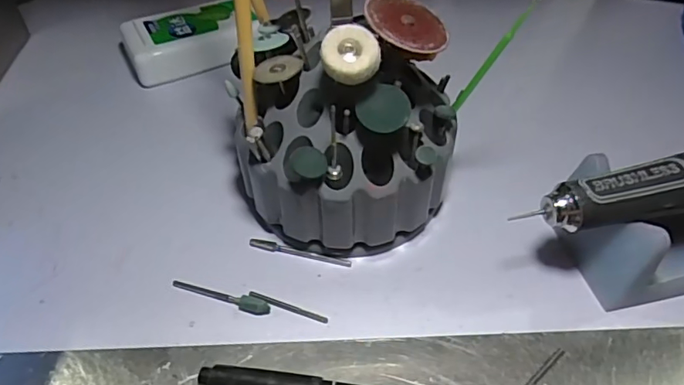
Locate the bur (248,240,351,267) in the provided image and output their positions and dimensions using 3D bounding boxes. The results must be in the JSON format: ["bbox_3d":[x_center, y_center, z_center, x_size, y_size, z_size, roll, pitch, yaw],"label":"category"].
[{"bbox_3d":[-0.020,0.028,0.247,0.049,0.004,0.004,10,48,9],"label":"bur"}]

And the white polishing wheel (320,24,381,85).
[{"bbox_3d":[0.003,-0.051,0.193,0.021,0.007,0.022,-13,70,-5],"label":"white polishing wheel"}]

